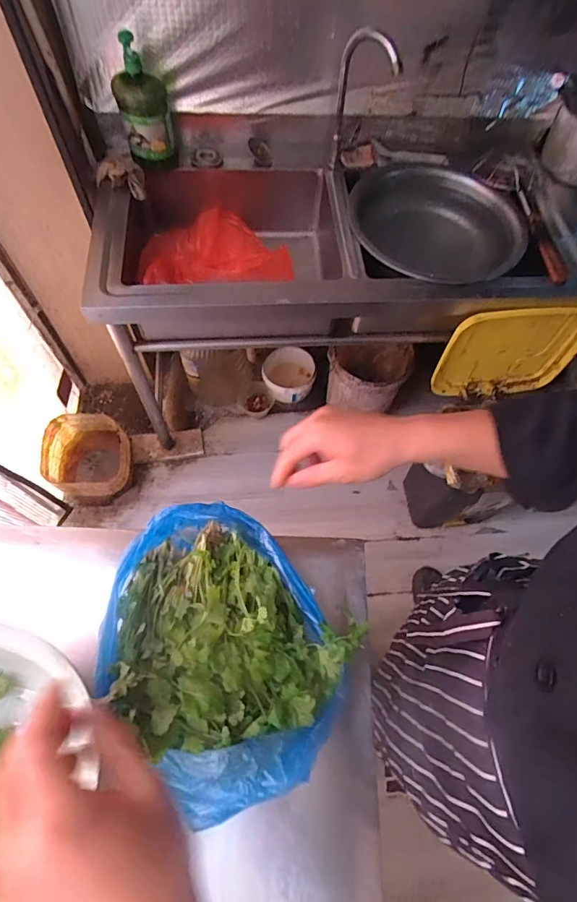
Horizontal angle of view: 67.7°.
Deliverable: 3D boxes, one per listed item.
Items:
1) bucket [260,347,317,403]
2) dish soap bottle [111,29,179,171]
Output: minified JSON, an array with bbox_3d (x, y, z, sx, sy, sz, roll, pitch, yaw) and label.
[{"bbox_3d":[0.002,-0.288,1.679,0.200,0.148,0.162,4,63,-1],"label":"bucket"},{"bbox_3d":[-0.324,-0.764,0.978,0.112,0.255,0.073,-8,64,-6],"label":"dish soap bottle"}]

